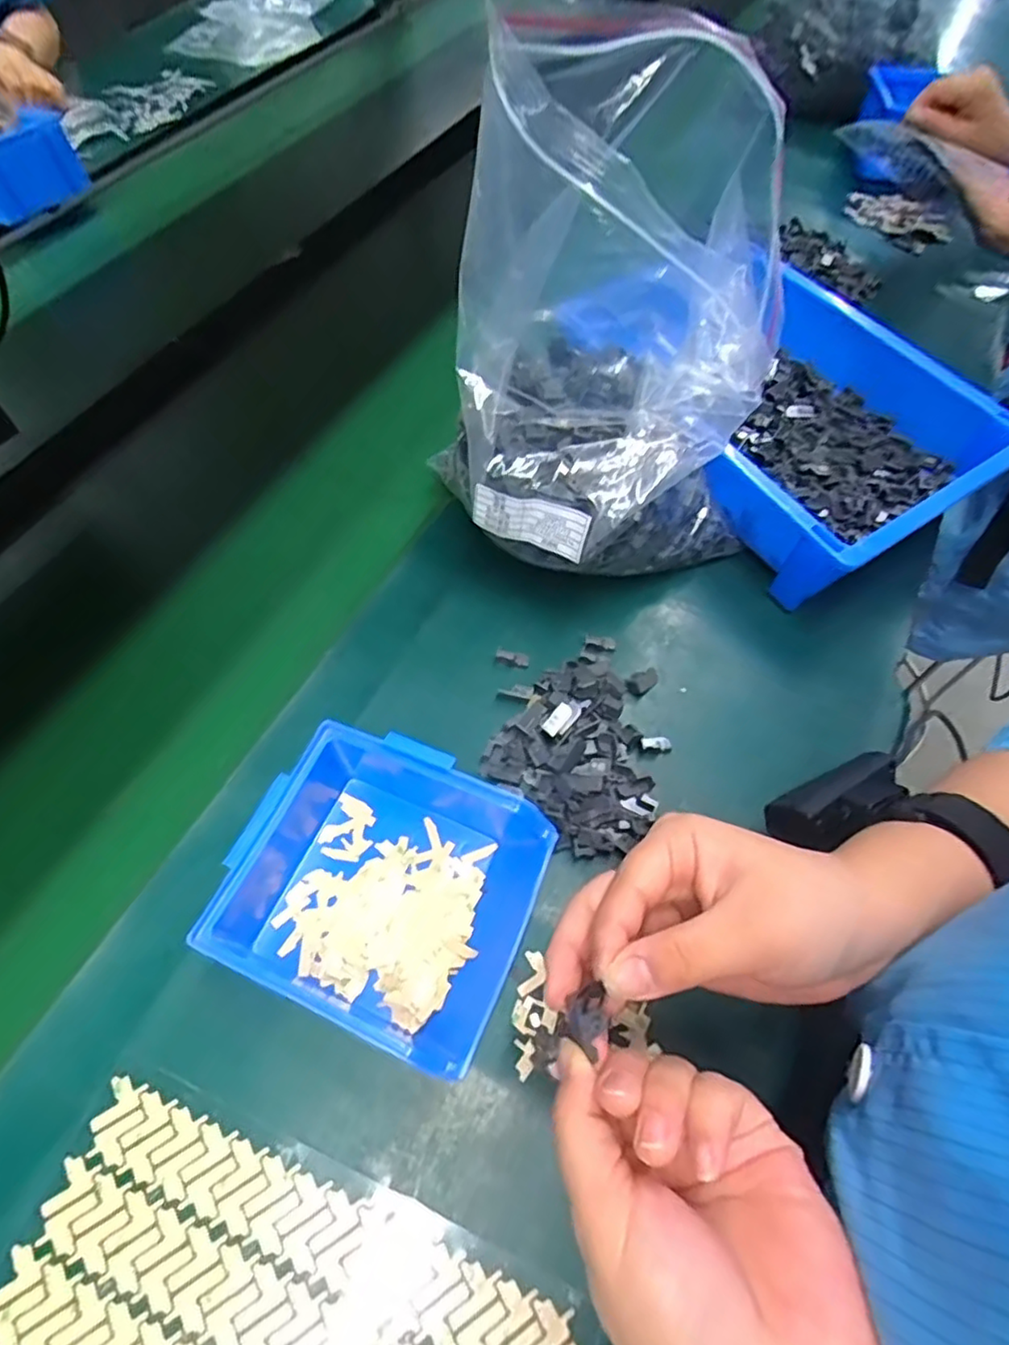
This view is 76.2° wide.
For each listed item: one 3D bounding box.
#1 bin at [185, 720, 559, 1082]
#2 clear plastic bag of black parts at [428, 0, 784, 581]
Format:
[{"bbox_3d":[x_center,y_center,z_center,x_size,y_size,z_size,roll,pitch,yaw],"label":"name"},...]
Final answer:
[{"bbox_3d":[-0.064,0.108,0.327,0.148,0.068,0.127,21,62,13],"label":"bin"},{"bbox_3d":[0.072,-0.175,0.379,0.179,0.266,0.176,16,61,10],"label":"clear plastic bag of black parts"}]

